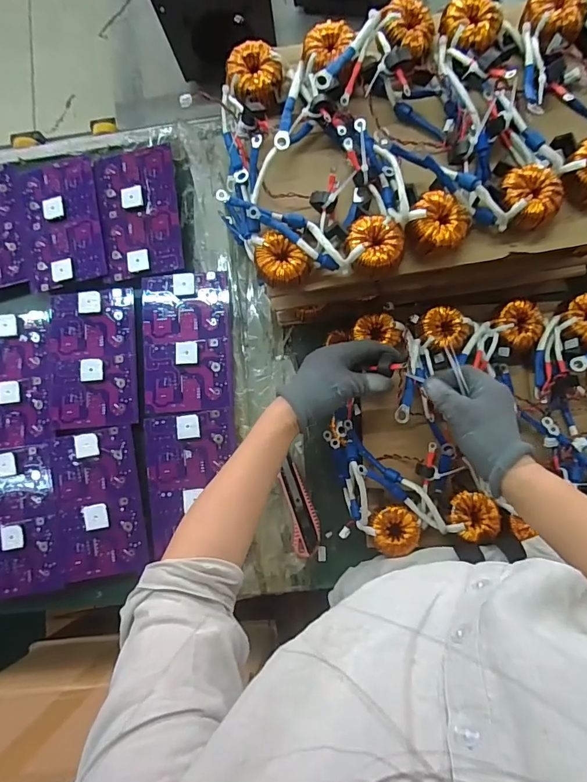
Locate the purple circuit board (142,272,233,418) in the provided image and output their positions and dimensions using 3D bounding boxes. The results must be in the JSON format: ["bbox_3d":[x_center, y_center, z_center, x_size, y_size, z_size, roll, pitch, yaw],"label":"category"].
[{"bbox_3d":[-0.155,-0.070,0.603,0.127,0.018,0.200,-4,84,4],"label":"purple circuit board"}]

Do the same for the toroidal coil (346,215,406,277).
[{"bbox_3d":[0.087,-0.154,0.452,0.060,0.026,0.057,0,84,4],"label":"toroidal coil"}]

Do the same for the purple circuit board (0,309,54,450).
[{"bbox_3d":[-0.417,-0.017,0.623,0.124,0.016,0.198,-8,84,4],"label":"purple circuit board"}]

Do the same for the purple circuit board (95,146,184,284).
[{"bbox_3d":[-0.232,-0.269,0.635,0.119,0.019,0.199,-8,84,4],"label":"purple circuit board"}]

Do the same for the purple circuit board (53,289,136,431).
[{"bbox_3d":[-0.291,-0.048,0.617,0.124,0.017,0.198,-6,84,4],"label":"purple circuit board"}]

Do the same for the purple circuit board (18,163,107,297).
[{"bbox_3d":[-0.354,-0.260,0.644,0.120,0.015,0.205,-11,84,3],"label":"purple circuit board"}]

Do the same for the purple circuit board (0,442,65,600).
[{"bbox_3d":[-0.394,0.185,0.599,0.128,0.020,0.201,-10,84,3],"label":"purple circuit board"}]

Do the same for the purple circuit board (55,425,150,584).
[{"bbox_3d":[-0.273,0.156,0.592,0.121,0.022,0.199,-10,84,3],"label":"purple circuit board"}]

